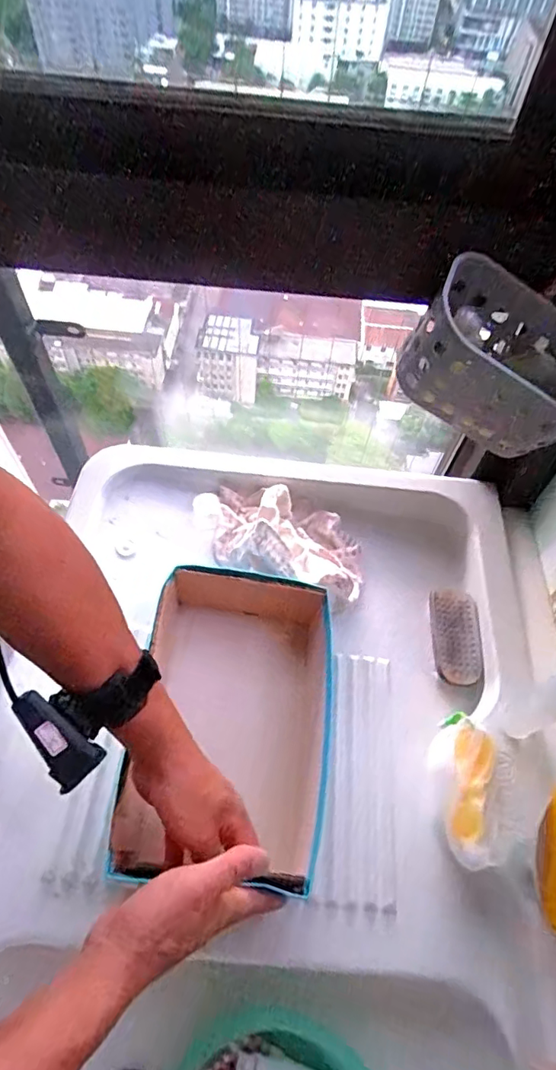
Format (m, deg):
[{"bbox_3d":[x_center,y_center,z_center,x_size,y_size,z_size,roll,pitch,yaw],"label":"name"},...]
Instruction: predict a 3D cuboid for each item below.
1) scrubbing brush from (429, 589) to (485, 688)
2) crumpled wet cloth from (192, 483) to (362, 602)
[{"bbox_3d":[0.222,0.125,0.650,0.059,0.016,0.124,-7,57,13],"label":"scrubbing brush"},{"bbox_3d":[0.000,-0.003,0.663,0.230,0.062,0.138,18,59,7],"label":"crumpled wet cloth"}]

